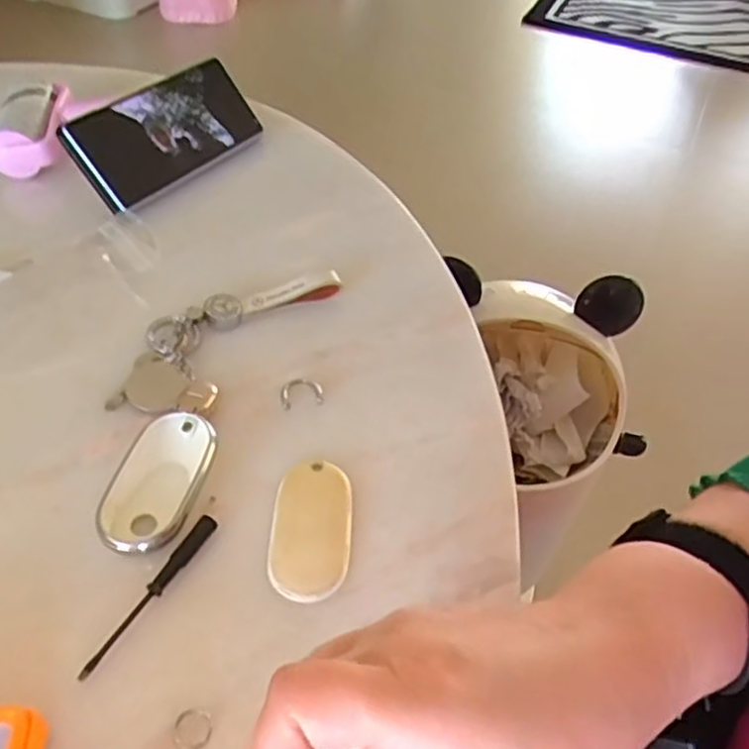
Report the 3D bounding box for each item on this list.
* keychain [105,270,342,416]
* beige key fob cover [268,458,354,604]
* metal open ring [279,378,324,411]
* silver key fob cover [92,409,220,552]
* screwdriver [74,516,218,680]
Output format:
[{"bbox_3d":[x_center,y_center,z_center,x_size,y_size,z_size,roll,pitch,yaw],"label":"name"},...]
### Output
[{"bbox_3d":[-0.096,-0.029,0.440,0.074,0.014,0.157,26,50,17],"label":"keychain"},{"bbox_3d":[-0.032,0.076,0.350,0.039,0.004,0.077,4,47,-2],"label":"beige key fob cover"},{"bbox_3d":[-0.044,0.010,0.415,0.025,0.004,0.022,-11,49,-16],"label":"metal open ring"},{"bbox_3d":[-0.112,0.054,0.356,0.044,0.013,0.080,11,47,4],"label":"silver key fob cover"},{"bbox_3d":[-0.102,0.100,0.319,0.009,0.006,0.087,24,49,16],"label":"screwdriver"}]

